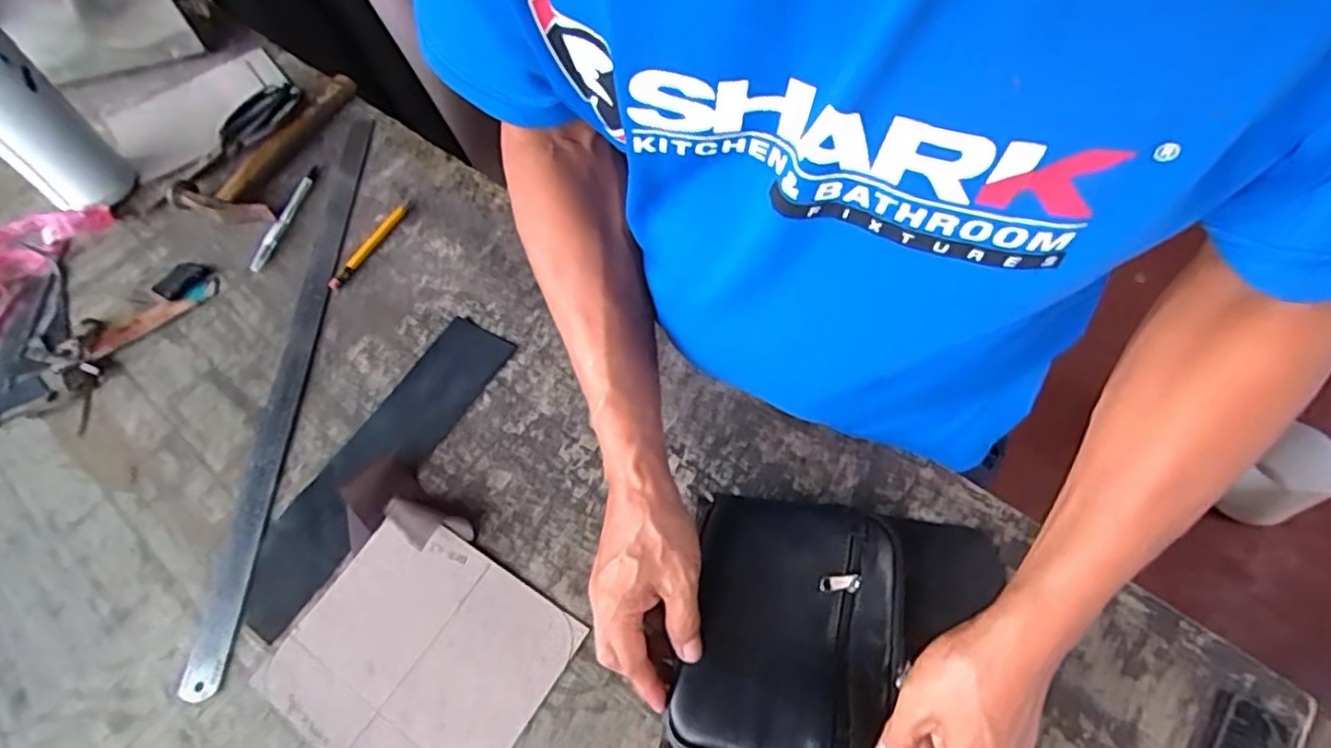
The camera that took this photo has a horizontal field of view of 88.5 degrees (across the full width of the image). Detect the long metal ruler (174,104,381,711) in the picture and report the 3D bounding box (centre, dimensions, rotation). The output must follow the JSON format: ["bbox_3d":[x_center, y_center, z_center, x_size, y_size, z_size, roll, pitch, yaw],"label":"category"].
[{"bbox_3d":[-0.347,-0.037,0.656,0.033,0.008,0.625,-3,58,0],"label":"long metal ruler"}]

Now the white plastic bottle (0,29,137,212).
[{"bbox_3d":[-0.655,-0.265,0.698,0.073,0.219,0.073,-33,61,-15],"label":"white plastic bottle"}]

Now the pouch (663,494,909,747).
[{"bbox_3d":[0.088,0.177,0.474,0.141,0.030,0.183,9,60,10],"label":"pouch"}]

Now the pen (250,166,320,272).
[{"bbox_3d":[-0.411,-0.171,0.742,0.016,0.008,0.148,6,59,9],"label":"pen"}]

